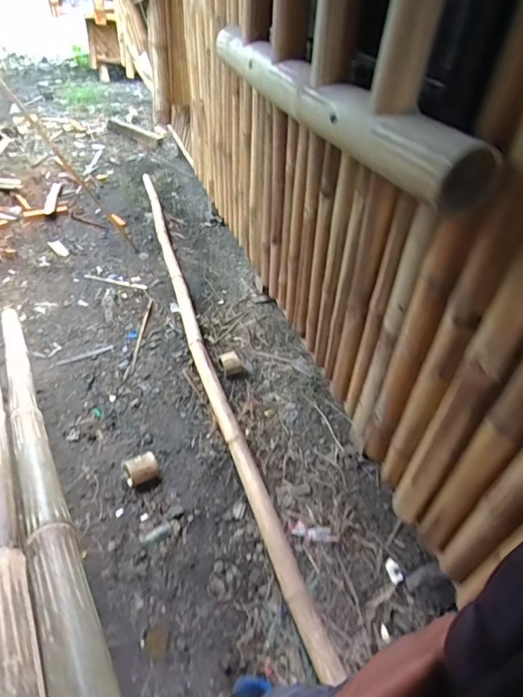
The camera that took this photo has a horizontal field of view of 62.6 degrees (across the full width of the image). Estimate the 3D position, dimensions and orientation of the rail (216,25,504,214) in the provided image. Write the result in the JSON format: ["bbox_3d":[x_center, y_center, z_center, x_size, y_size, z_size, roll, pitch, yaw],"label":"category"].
[{"bbox_3d":[0.079,-0.394,0.656,0.078,0.064,0.718,-12,46,-16],"label":"rail"}]

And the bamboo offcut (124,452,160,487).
[{"bbox_3d":[-0.422,0.421,1.510,0.116,0.078,0.095,-26,51,-27],"label":"bamboo offcut"}]

